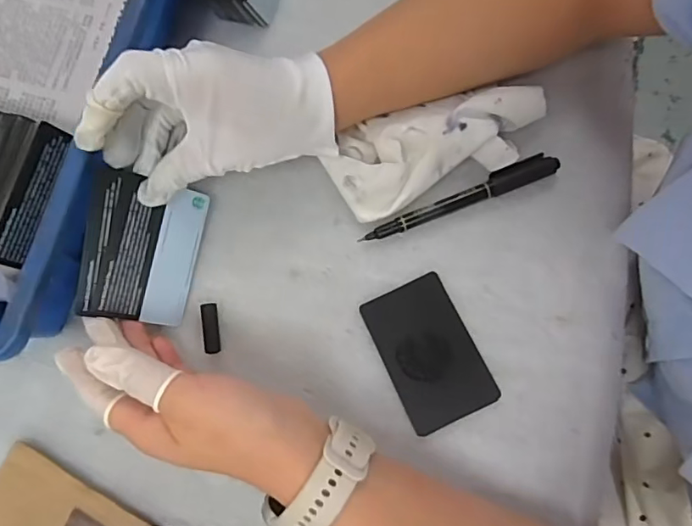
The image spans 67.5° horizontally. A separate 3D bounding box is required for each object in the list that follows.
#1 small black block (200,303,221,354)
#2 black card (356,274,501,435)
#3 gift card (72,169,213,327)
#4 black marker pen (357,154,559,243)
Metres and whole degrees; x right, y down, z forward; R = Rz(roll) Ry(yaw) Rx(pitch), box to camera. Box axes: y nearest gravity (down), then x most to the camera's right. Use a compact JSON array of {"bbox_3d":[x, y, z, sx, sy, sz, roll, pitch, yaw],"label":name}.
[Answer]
[{"bbox_3d":[-0.084,0.040,0.320,0.010,0.004,0.031,-8,78,0],"label":"small black block"},{"bbox_3d":[0.050,0.054,0.315,0.055,0.004,0.085,-25,79,-4],"label":"black card"},{"bbox_3d":[-0.123,-0.008,0.313,0.065,0.006,0.083,12,85,-33],"label":"gift card"},{"bbox_3d":[0.074,-0.040,0.330,0.129,0.009,0.015,-23,79,-3],"label":"black marker pen"}]

